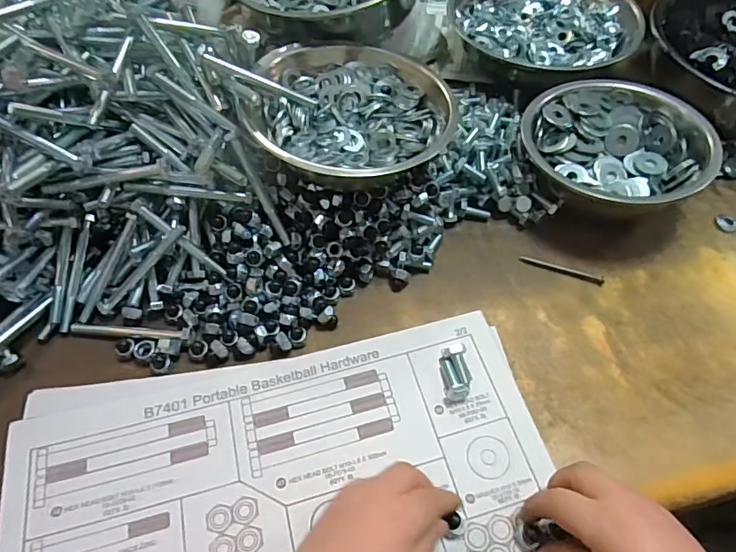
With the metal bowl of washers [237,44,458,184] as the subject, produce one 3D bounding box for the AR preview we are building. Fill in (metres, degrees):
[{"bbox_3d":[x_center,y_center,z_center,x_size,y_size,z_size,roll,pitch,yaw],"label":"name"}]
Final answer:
[{"bbox_3d":[-0.025,-0.156,0.455,0.175,0.056,0.162,0,58,0],"label":"metal bowl of washers"}]

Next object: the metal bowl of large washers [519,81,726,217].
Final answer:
[{"bbox_3d":[0.237,-0.128,0.490,0.163,0.064,0.152,0,58,0],"label":"metal bowl of large washers"}]

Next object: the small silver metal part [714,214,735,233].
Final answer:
[{"bbox_3d":[0.362,-0.054,0.495,0.023,0.006,0.022,-2,62,4],"label":"small silver metal part"}]

